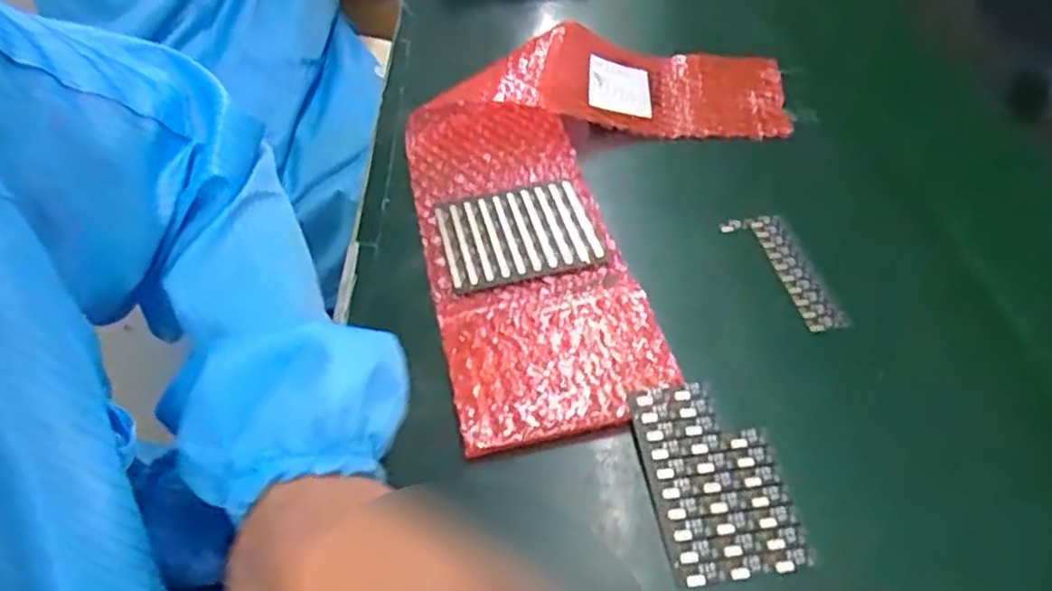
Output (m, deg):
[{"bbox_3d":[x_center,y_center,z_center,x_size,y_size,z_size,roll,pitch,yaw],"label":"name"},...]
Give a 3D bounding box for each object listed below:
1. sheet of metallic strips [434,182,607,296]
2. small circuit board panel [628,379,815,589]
[{"bbox_3d":[-0.006,-0.042,0.473,0.097,0.004,0.087,-10,47,-9],"label":"sheet of metallic strips"},{"bbox_3d":[0.089,0.085,0.342,0.061,0.010,0.095,-7,46,-6],"label":"small circuit board panel"}]

